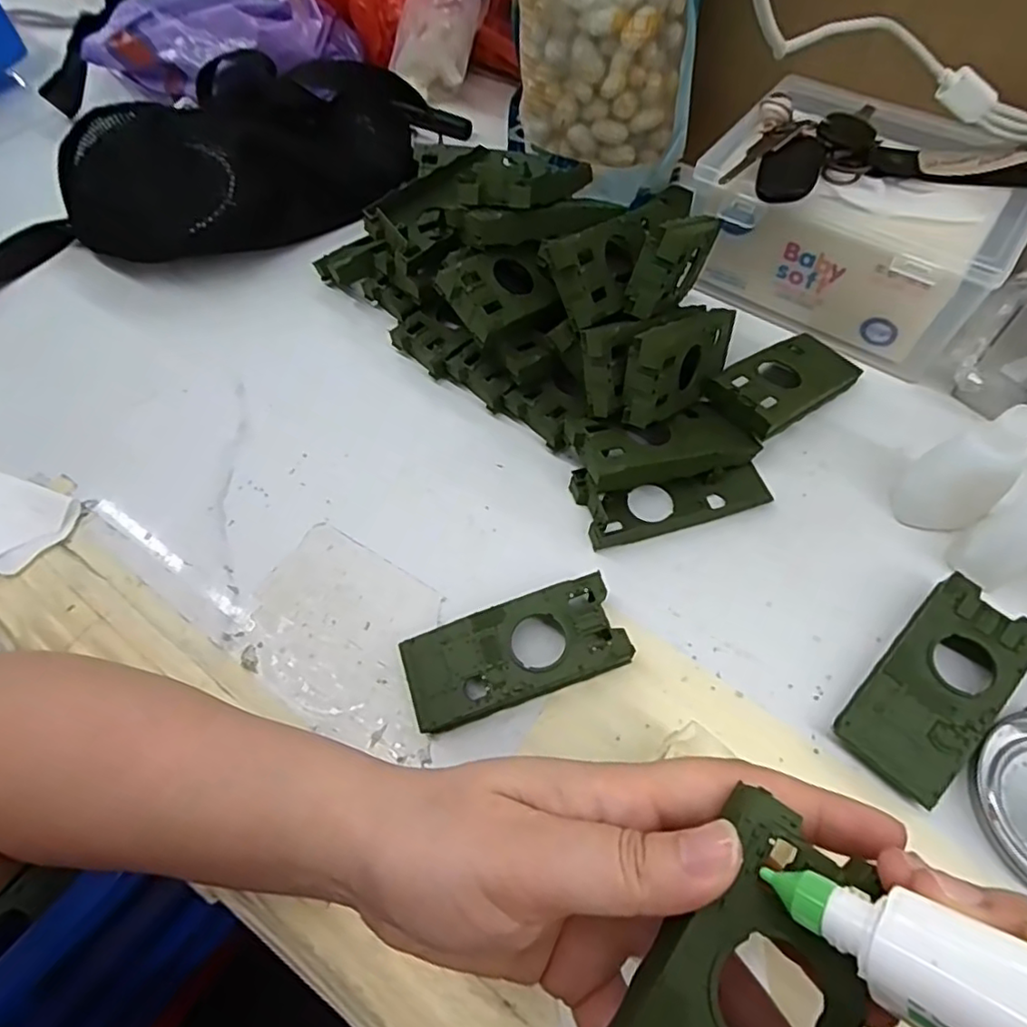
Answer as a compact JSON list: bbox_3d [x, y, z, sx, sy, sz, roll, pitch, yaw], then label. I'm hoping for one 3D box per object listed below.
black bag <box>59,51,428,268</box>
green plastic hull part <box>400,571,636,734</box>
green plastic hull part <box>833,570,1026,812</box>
[{"bbox_3d":[-0.201,-0.284,0.484,0.148,0.077,0.276,38,68,22],"label":"black bag"},{"bbox_3d":[0.001,0.068,0.296,0.103,0.019,0.047,-16,60,-8],"label":"green plastic hull part"},{"bbox_3d":[0.196,0.078,0.281,0.103,0.020,0.046,-41,66,-20],"label":"green plastic hull part"}]

